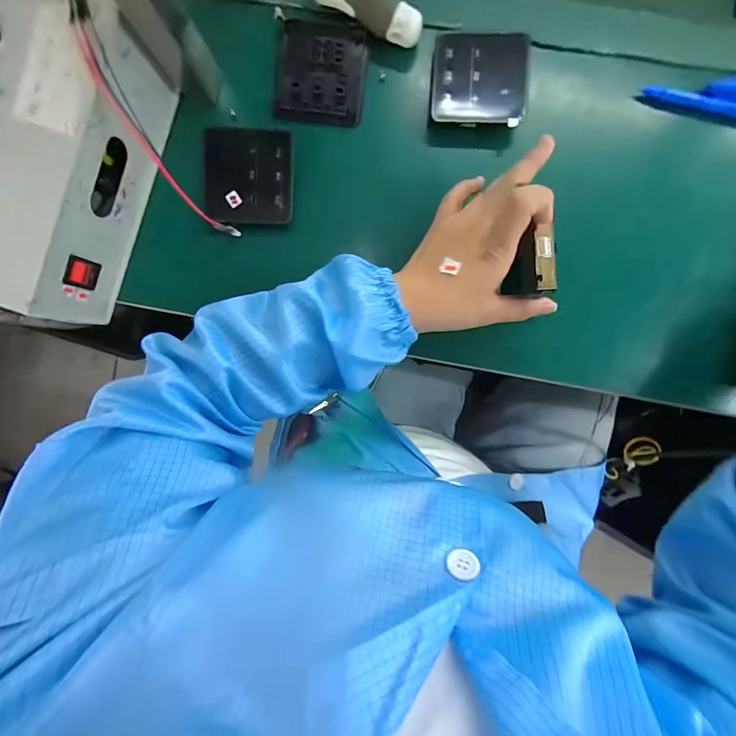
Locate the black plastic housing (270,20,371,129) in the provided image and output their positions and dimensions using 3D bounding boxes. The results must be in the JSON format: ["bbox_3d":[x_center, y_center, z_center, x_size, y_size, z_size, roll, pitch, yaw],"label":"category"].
[{"bbox_3d":[-0.043,-0.266,0.320,0.079,0.015,0.079,8,90,3],"label":"black plastic housing"}]

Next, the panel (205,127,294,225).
[{"bbox_3d":[-0.108,-0.173,0.318,0.080,0.016,0.076,-1,90,3],"label":"panel"}]

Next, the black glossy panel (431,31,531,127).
[{"bbox_3d":[0.100,-0.256,0.315,0.081,0.018,0.080,5,90,3],"label":"black glossy panel"}]

